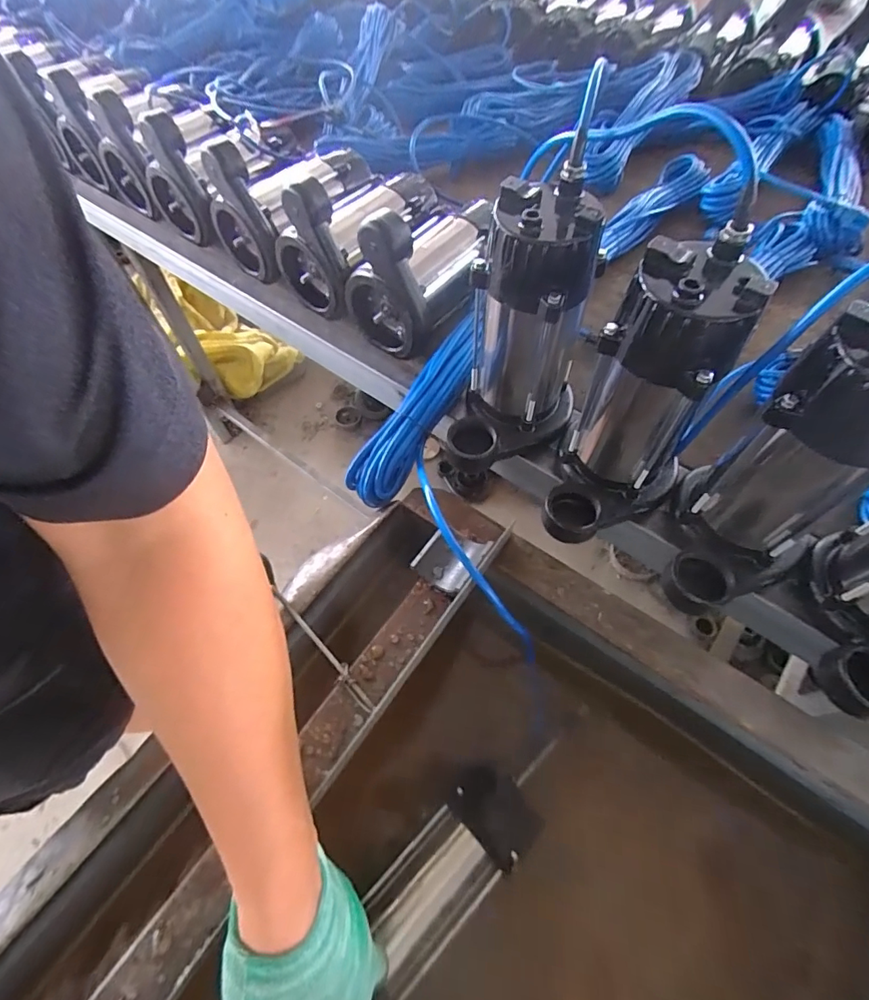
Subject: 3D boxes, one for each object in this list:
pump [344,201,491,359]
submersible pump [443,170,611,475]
[{"bbox_3d":[0.000,-0.312,0.609,0.130,0.164,0.212,37,68,21],"label":"pump"},{"bbox_3d":[0.086,-0.151,0.459,0.116,0.235,0.148,12,61,9],"label":"submersible pump"}]

